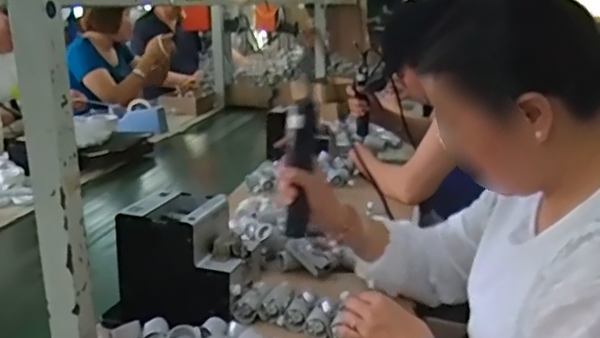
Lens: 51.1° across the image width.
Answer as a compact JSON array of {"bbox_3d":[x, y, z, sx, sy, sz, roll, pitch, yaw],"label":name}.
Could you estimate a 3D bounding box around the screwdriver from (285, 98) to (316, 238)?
[{"bbox_3d":[0.001,0.004,0.885,0.038,0.193,0.043,-3,15,-13],"label":"screwdriver"}]

